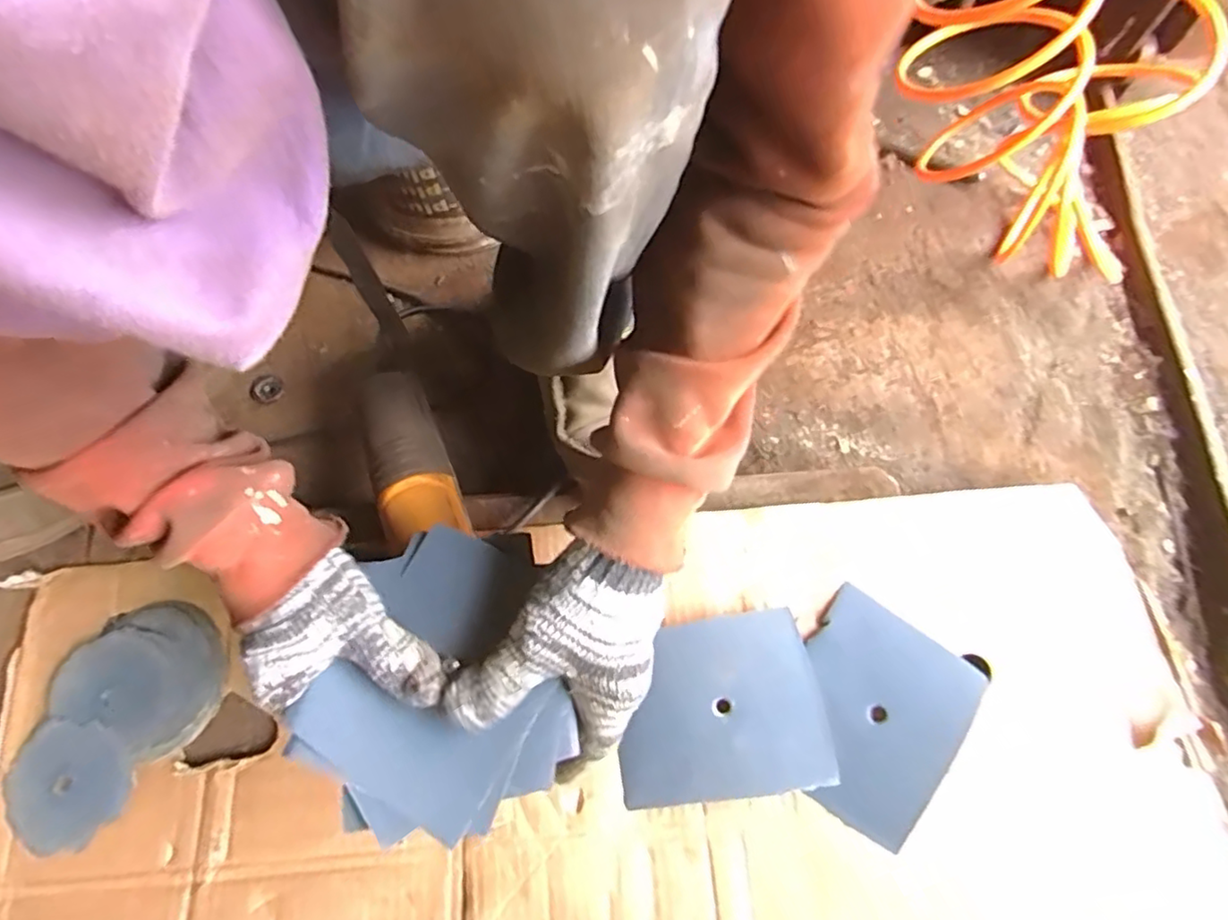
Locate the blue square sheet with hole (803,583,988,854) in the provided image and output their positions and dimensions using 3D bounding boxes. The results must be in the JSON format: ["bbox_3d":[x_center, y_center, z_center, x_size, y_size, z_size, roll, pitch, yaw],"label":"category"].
[{"bbox_3d":[0.180,0.178,0.433,0.113,0.010,0.137,33,78,21],"label":"blue square sheet with hole"}]

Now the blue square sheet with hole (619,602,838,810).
[{"bbox_3d":[0.074,0.173,0.433,0.143,0.007,0.117,-8,72,0],"label":"blue square sheet with hole"}]

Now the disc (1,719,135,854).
[{"bbox_3d":[-0.387,0.229,0.433,0.095,0.016,0.079,2,68,2],"label":"disc"}]

